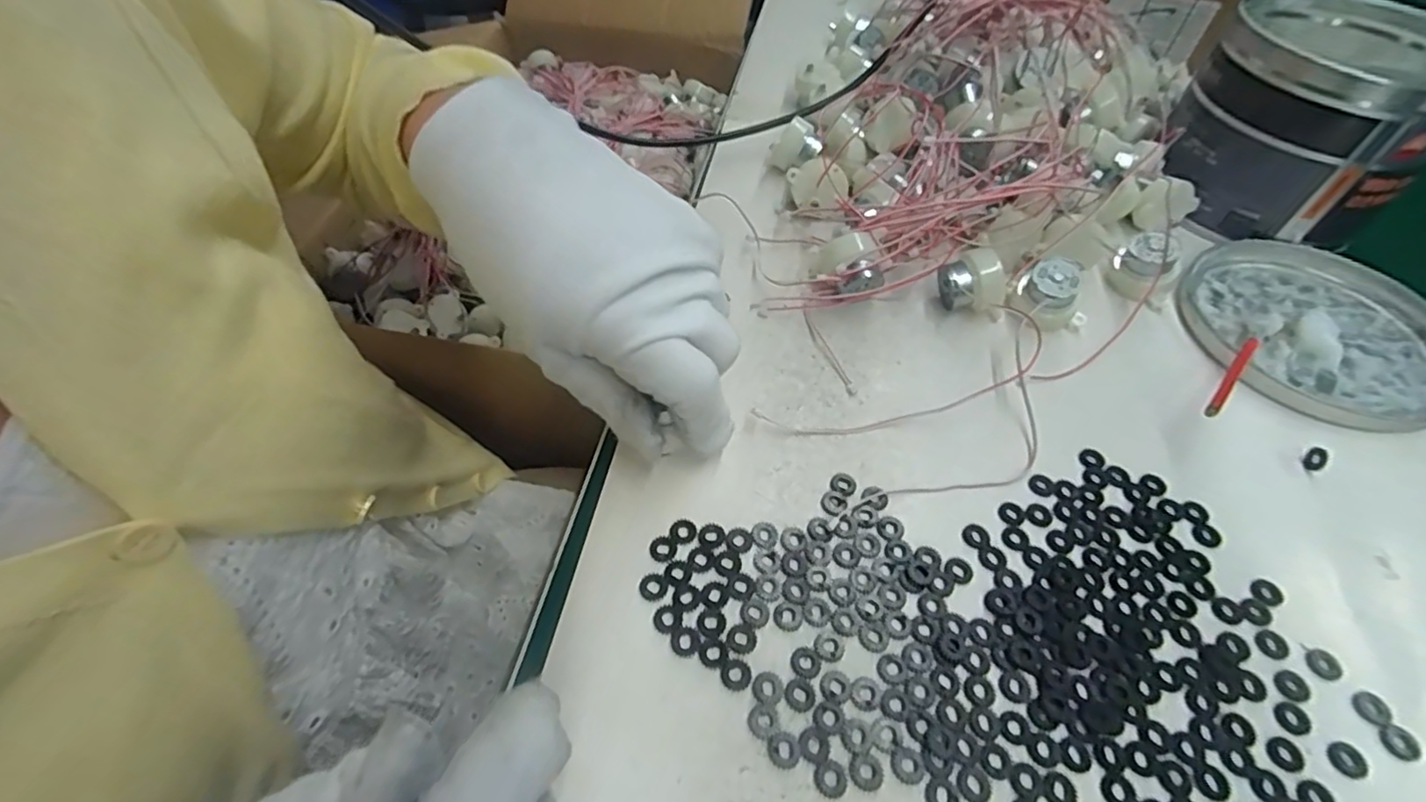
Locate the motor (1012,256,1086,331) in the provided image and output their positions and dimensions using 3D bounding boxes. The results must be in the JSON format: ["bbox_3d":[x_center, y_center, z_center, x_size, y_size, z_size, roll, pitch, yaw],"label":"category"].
[{"bbox_3d":[0.170,-0.054,0.322,0.026,0.031,0.022,6,52,2],"label":"motor"}]

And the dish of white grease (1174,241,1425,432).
[{"bbox_3d":[0.325,-0.040,0.335,0.136,0.012,0.127,2,52,-2],"label":"dish of white grease"}]

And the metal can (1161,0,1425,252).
[{"bbox_3d":[0.352,-0.165,0.378,0.128,0.101,0.117,-37,62,-28],"label":"metal can"}]

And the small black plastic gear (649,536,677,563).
[{"bbox_3d":[-0.019,0.057,0.242,0.010,0.004,0.010,2,52,-2],"label":"small black plastic gear"}]

